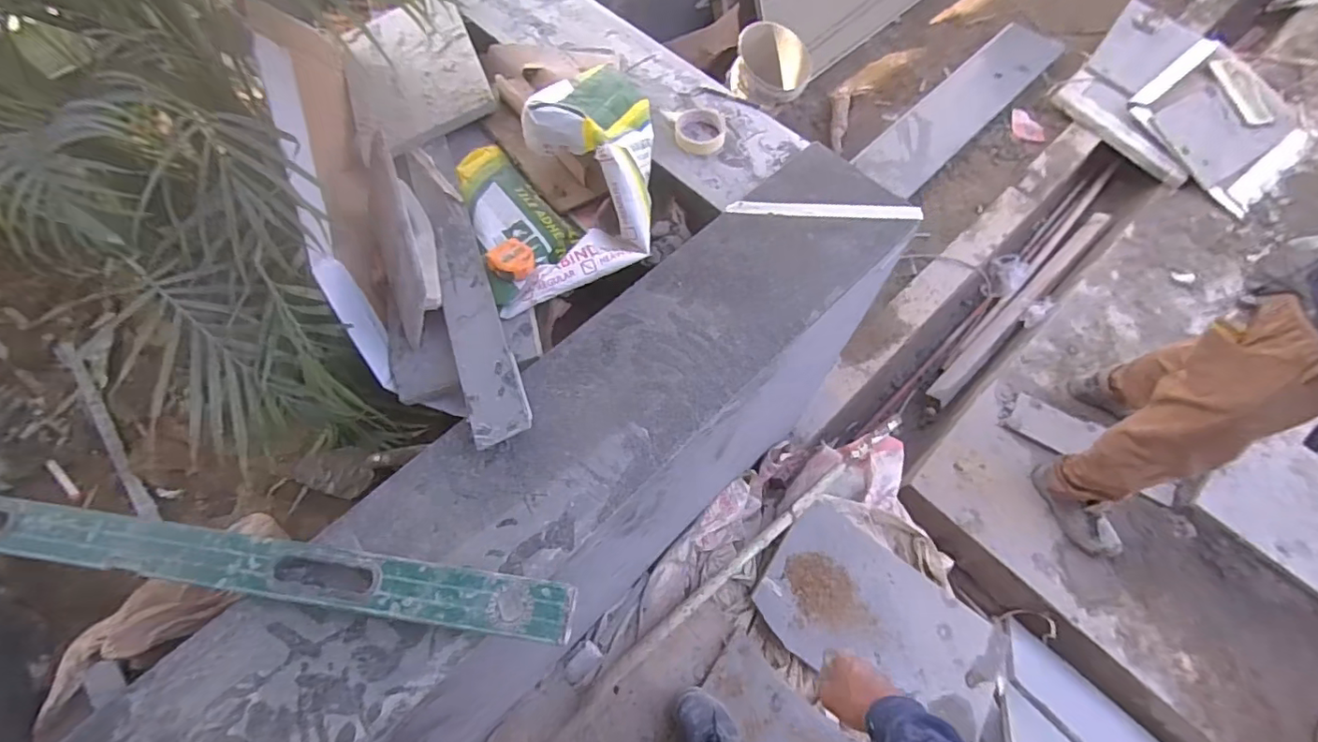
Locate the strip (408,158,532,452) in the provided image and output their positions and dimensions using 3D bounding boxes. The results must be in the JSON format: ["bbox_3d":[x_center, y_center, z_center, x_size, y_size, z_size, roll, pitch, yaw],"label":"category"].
[{"bbox_3d":[-0.281,-0.133,0.786,0.069,0.032,0.522,-18,64,-12],"label":"strip"}]

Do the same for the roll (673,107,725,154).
[{"bbox_3d":[0.071,-0.409,0.941,0.085,0.023,0.088,4,62,0],"label":"roll"}]

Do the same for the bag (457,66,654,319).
[{"bbox_3d":[-0.133,-0.307,0.813,0.311,0.137,0.357,-19,64,-12],"label":"bag"}]

